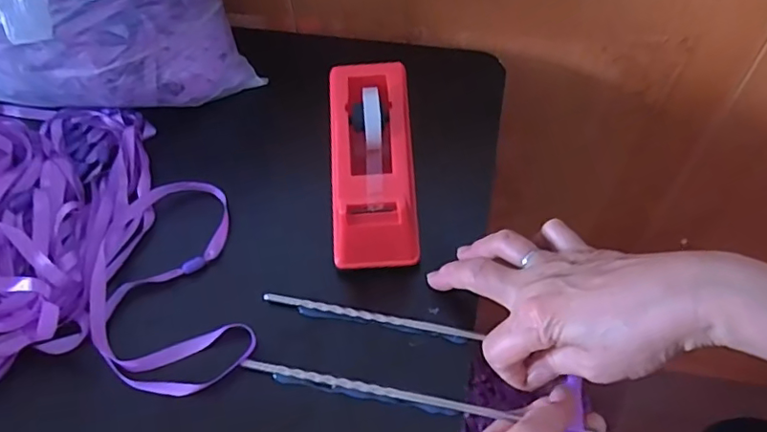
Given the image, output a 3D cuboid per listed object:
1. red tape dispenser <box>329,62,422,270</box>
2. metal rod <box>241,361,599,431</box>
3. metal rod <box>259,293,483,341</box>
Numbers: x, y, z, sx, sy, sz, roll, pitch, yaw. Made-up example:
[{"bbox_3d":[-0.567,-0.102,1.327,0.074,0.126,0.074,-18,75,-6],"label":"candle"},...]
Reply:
[{"bbox_3d":[-0.007,-0.039,0.410,0.062,0.070,0.153,-3,55,1],"label":"red tape dispenser"},{"bbox_3d":[0.017,0.112,0.346,0.221,0.007,0.006,9,56,8],"label":"metal rod"},{"bbox_3d":[-0.009,0.067,0.377,0.150,0.006,0.007,9,56,9],"label":"metal rod"}]

